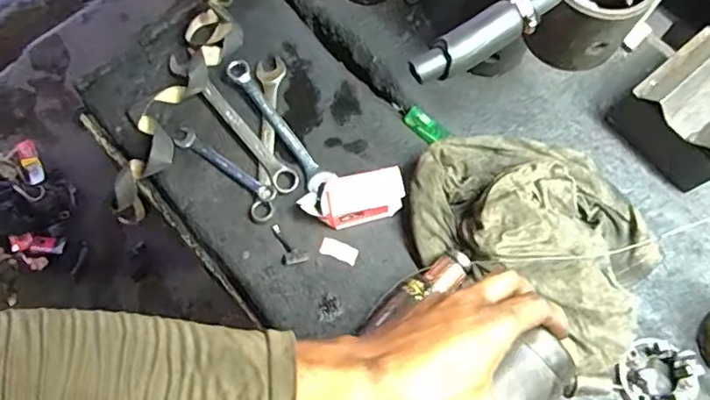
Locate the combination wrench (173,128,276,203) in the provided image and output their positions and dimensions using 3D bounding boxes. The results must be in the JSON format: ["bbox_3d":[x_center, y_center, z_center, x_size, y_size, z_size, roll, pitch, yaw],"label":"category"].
[{"bbox_3d":[-0.150,-0.040,0.624,0.146,0.012,0.024,35,75,11],"label":"combination wrench"}]

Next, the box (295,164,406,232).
[{"bbox_3d":[-0.002,-0.001,0.593,0.107,0.038,0.046,-14,72,-4],"label":"box"}]

